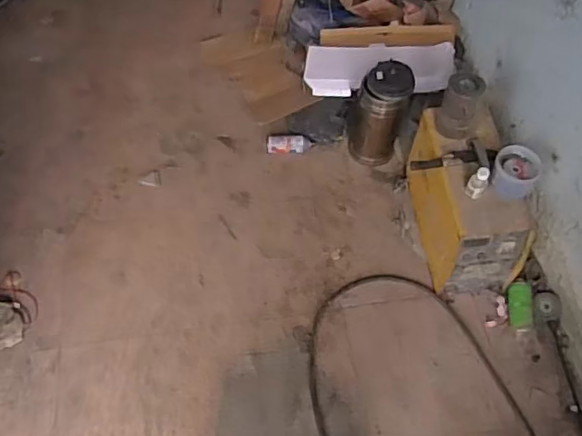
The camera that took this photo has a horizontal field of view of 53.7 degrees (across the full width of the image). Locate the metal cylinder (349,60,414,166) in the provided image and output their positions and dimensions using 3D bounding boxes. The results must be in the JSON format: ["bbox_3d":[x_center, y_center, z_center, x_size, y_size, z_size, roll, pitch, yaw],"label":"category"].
[{"bbox_3d":[0.291,-0.337,1.880,0.160,0.342,0.159,12,58,5],"label":"metal cylinder"}]

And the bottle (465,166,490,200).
[{"bbox_3d":[0.492,-0.095,1.500,0.046,0.091,0.051,30,61,16],"label":"bottle"}]

